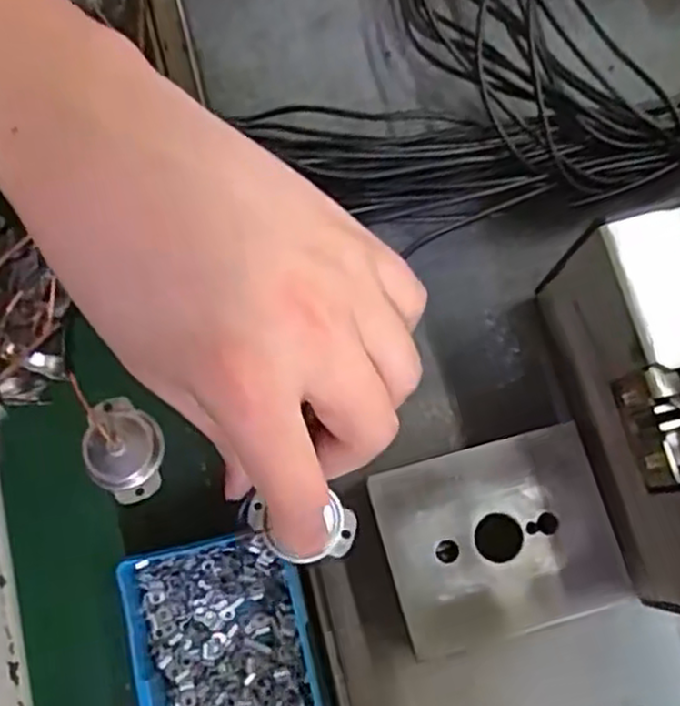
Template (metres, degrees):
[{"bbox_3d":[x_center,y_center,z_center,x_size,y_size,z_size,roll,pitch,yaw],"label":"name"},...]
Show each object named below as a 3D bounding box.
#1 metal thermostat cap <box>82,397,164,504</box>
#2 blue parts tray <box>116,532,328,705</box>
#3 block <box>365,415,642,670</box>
[{"bbox_3d":[-0.074,0.033,0.246,0.024,0.014,0.035,-21,78,-4],"label":"metal thermostat cap"},{"bbox_3d":[-0.042,0.132,0.287,0.070,0.021,0.112,-14,78,-2],"label":"blue parts tray"},{"bbox_3d":[0.057,0.069,0.272,0.080,0.027,0.065,-15,78,-2],"label":"block"}]

